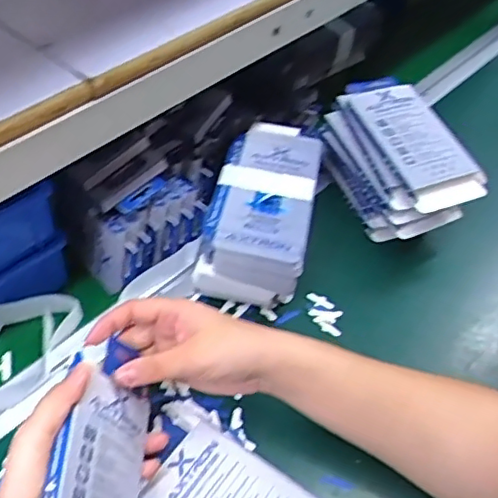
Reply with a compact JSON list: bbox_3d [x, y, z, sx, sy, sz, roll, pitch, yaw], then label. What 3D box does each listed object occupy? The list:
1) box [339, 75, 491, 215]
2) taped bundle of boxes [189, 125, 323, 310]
[{"bbox_3d":[0.165,-0.114,0.630,0.084,0.027,0.179,-21,63,-19],"label":"box"},{"bbox_3d":[0.017,-0.039,0.610,0.096,0.069,0.194,11,50,7],"label":"taped bundle of boxes"}]

